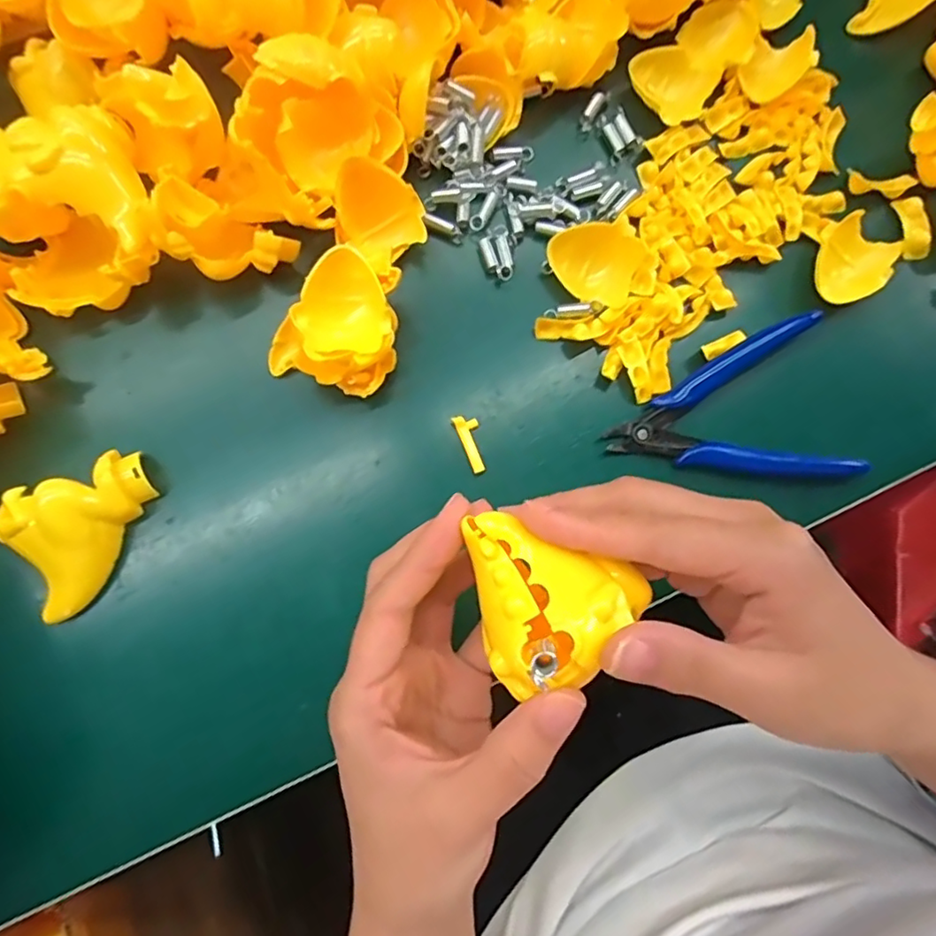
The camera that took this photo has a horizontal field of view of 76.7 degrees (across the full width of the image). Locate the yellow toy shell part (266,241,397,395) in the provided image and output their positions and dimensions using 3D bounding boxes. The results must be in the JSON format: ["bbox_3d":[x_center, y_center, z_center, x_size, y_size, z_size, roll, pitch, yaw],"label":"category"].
[{"bbox_3d":[-0.060,-0.057,0.271,0.057,0.047,0.049,-34,82,-7],"label":"yellow toy shell part"}]

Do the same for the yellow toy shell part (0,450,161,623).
[{"bbox_3d":[-0.168,0.028,0.261,0.064,0.031,0.052,-30,81,-6],"label":"yellow toy shell part"}]

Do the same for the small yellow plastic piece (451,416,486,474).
[{"bbox_3d":[0.003,-0.012,0.282,0.011,0.004,0.028,-24,81,-5],"label":"small yellow plastic piece"}]

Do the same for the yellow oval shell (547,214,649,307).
[{"bbox_3d":[0.062,-0.101,0.289,0.045,0.009,0.038,10,116,7],"label":"yellow oval shell"}]

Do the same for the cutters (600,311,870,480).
[{"bbox_3d":[0.125,-0.027,0.283,0.113,0.008,0.077,-10,80,-3],"label":"cutters"}]

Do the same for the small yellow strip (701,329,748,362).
[{"bbox_3d":[0.128,-0.062,0.294,0.024,0.004,0.008,-26,81,-5],"label":"small yellow strip"}]

